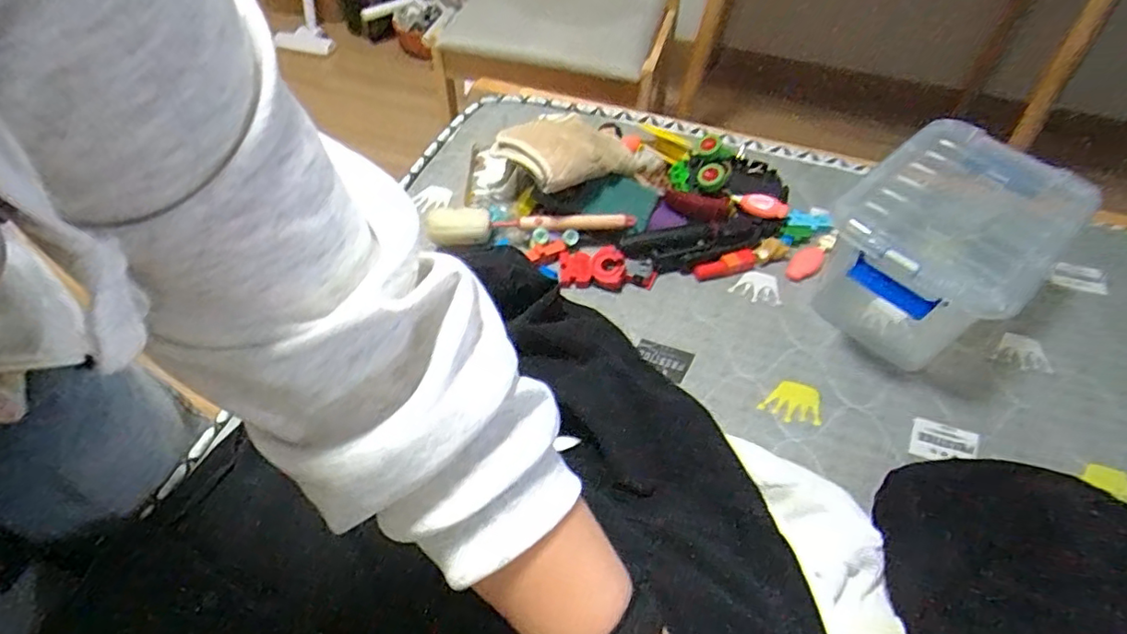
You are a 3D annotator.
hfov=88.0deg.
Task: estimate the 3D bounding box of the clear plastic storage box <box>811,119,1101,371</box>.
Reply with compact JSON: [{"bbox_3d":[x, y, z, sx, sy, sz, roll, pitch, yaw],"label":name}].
[{"bbox_3d":[0.428,-0.073,0.683,0.261,0.178,0.194,-37,61,-26],"label":"clear plastic storage box"}]

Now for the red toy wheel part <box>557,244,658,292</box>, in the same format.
[{"bbox_3d":[0.057,-0.064,0.760,0.122,0.026,0.063,8,52,5],"label":"red toy wheel part"}]

